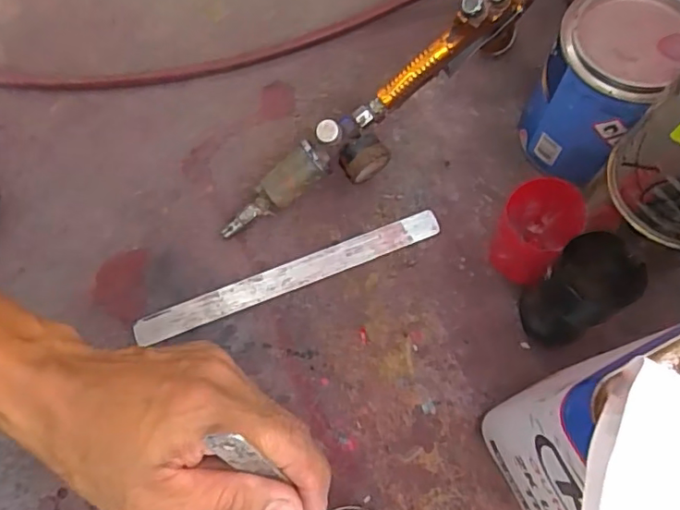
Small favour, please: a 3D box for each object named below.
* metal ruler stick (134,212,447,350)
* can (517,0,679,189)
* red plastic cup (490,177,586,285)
[{"bbox_3d":[-0.045,0.019,0.490,0.279,0.004,0.026,-21,71,-5],"label":"metal ruler stick"},{"bbox_3d":[0.204,-0.133,0.454,0.083,0.133,0.104,19,73,9],"label":"can"},{"bbox_3d":[0.156,-0.018,0.439,0.056,0.104,0.053,-1,71,2],"label":"red plastic cup"}]

